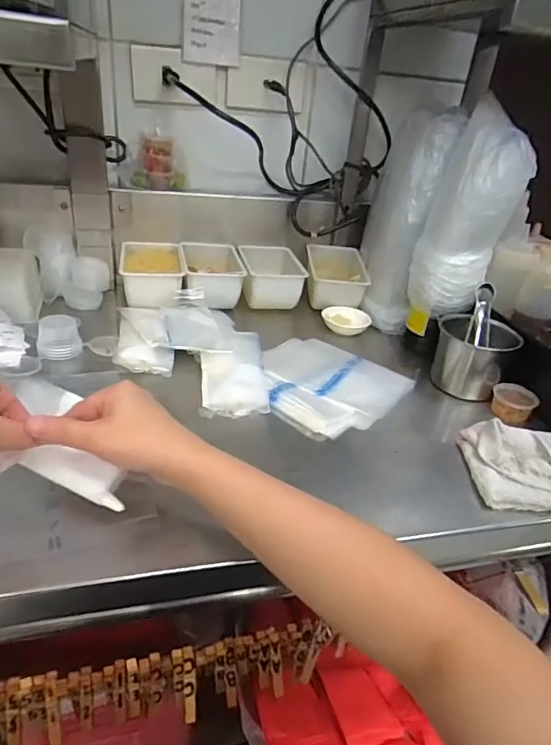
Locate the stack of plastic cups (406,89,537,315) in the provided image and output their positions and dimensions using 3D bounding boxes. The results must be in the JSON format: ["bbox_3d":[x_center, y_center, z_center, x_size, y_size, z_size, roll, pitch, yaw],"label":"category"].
[{"bbox_3d":[0.238,-0.190,0.611,0.099,0.238,0.074,14,31,12],"label":"stack of plastic cups"}]

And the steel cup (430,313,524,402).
[{"bbox_3d":[0.254,-0.023,0.639,0.093,0.089,0.079,22,34,25],"label":"steel cup"}]

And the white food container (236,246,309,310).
[{"bbox_3d":[-0.010,-0.153,0.801,0.091,0.072,0.118,0,31,-11],"label":"white food container"}]

